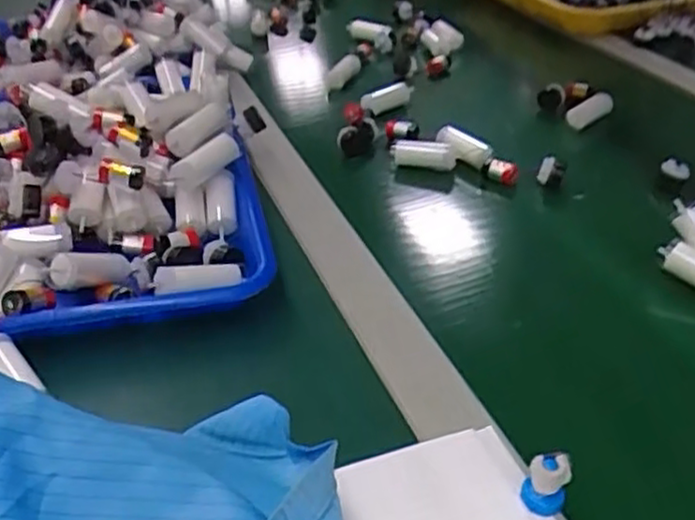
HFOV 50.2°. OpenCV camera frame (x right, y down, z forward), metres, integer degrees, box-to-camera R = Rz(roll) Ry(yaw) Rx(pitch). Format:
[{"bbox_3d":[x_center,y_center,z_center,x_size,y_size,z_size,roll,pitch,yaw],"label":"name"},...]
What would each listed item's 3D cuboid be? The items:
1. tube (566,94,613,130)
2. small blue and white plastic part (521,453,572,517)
[{"bbox_3d":[0.226,-0.140,0.694,0.051,0.017,0.018,-31,49,-12],"label":"tube"},{"bbox_3d":[0.088,0.101,0.330,0.017,0.028,0.015,5,41,1],"label":"small blue and white plastic part"}]

